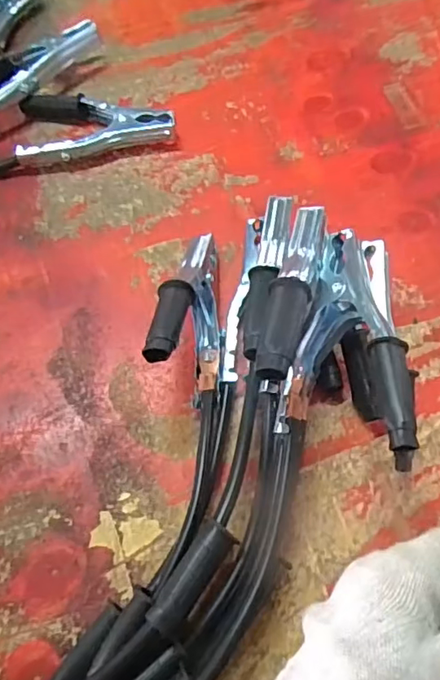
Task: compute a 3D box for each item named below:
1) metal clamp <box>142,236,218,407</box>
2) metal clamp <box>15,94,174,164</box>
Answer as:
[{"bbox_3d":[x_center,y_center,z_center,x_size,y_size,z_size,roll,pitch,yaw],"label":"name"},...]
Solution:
[{"bbox_3d":[-0.018,-0.029,0.363,0.039,0.083,0.133,3,64,2],"label":"metal clamp"},{"bbox_3d":[-0.111,-0.194,0.477,0.135,0.026,0.077,-6,64,-2],"label":"metal clamp"}]

